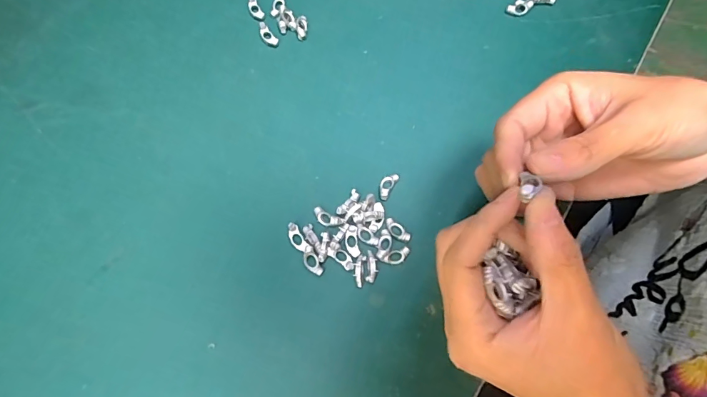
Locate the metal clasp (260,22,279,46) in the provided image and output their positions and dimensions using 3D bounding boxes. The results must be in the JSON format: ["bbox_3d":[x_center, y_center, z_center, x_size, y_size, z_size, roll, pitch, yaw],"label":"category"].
[{"bbox_3d":[-0.070,-0.133,0.334,0.009,0.004,0.023,-38,75,-11],"label":"metal clasp"}]

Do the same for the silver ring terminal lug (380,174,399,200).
[{"bbox_3d":[0.024,-0.010,0.293,0.010,0.005,0.021,29,74,9],"label":"silver ring terminal lug"}]

